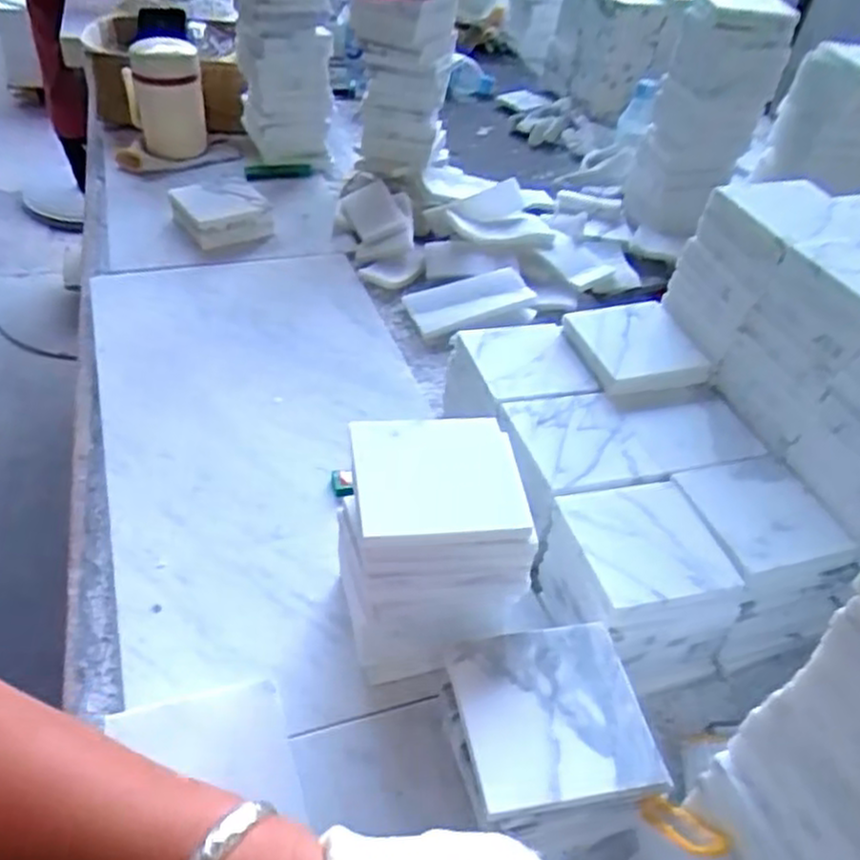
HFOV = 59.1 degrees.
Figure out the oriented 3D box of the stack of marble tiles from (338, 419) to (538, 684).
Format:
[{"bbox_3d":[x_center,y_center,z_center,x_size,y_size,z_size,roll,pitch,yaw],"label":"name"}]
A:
[{"bbox_3d":[-0.004,0.086,0.519,0.108,0.155,0.116,-4,45,-12],"label":"stack of marble tiles"}]

